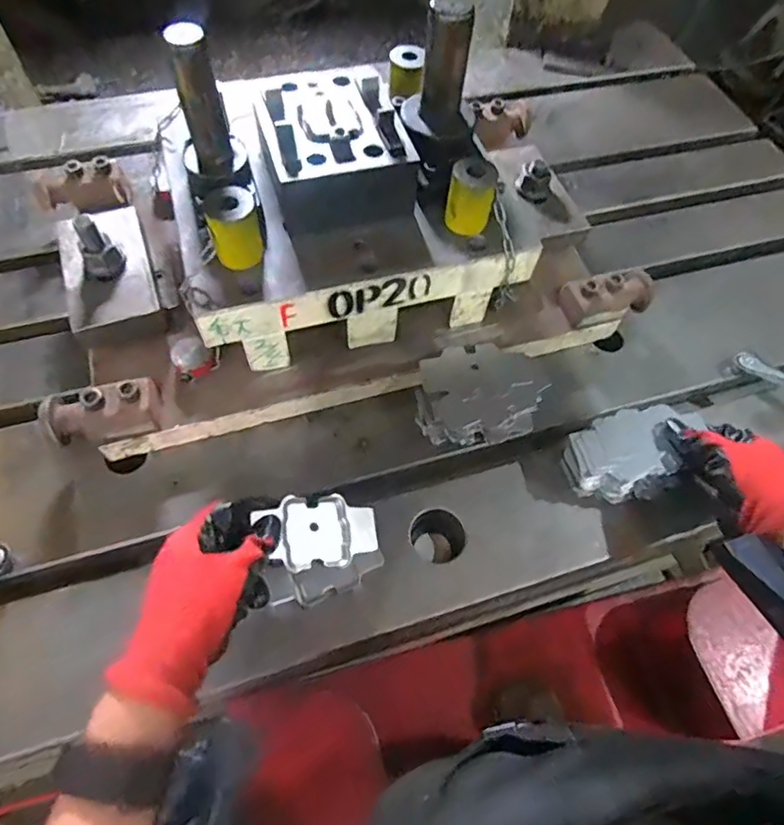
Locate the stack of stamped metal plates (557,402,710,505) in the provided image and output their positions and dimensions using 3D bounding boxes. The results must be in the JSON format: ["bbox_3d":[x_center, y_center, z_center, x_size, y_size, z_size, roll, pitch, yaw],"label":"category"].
[{"bbox_3d":[0.230,0.040,0.516,0.130,0.041,0.072,-9,62,-8],"label":"stack of stamped metal plates"}]

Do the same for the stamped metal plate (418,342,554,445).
[{"bbox_3d":[0.088,-0.019,0.526,0.127,0.026,0.095,-10,78,-11],"label":"stamped metal plate"}]

